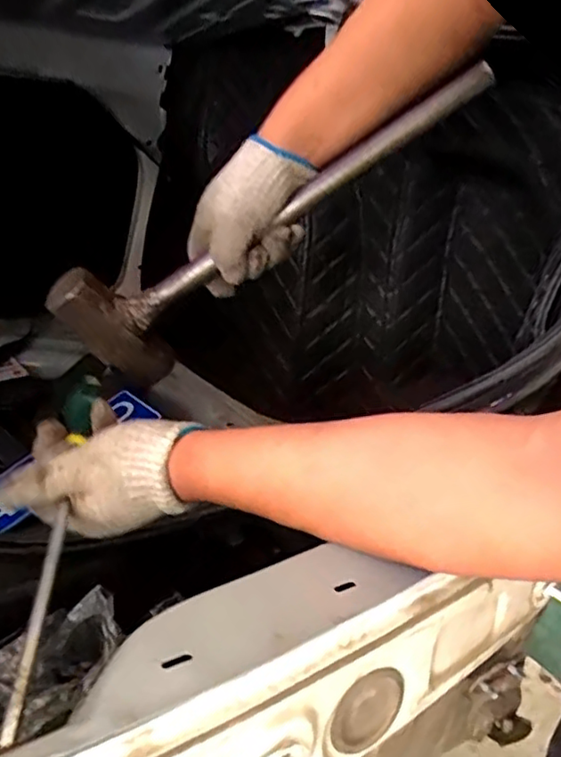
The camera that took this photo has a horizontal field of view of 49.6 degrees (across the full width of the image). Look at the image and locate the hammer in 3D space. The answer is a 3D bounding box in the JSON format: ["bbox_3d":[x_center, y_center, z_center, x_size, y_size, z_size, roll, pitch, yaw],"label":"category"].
[{"bbox_3d":[-0.008,-0.140,0.559,0.429,0.127,0.050,-31,16,10],"label":"hammer"}]

